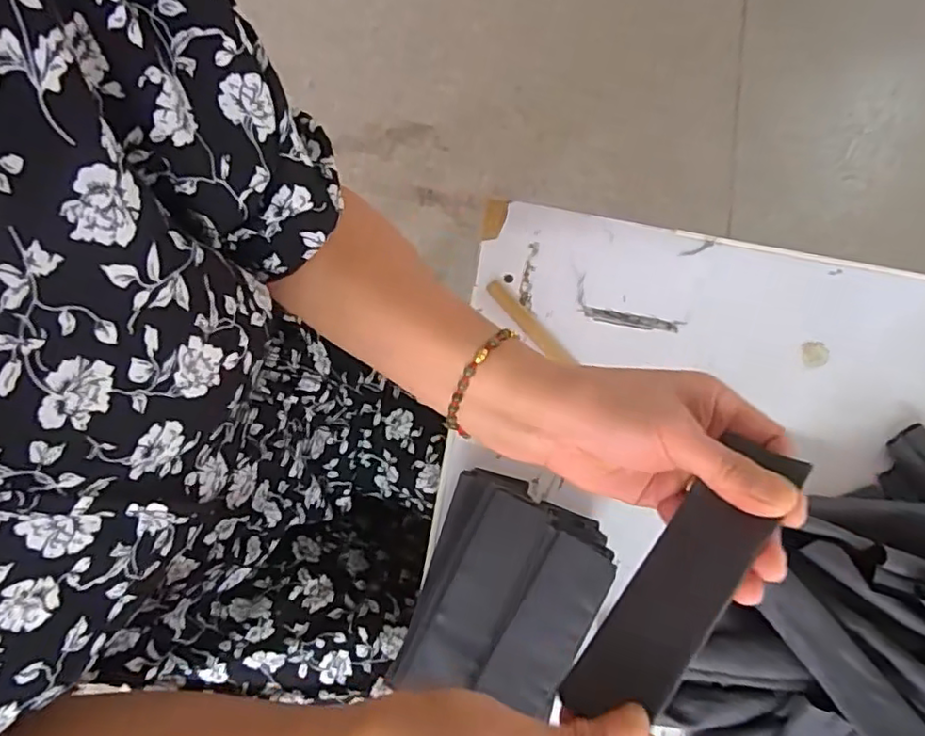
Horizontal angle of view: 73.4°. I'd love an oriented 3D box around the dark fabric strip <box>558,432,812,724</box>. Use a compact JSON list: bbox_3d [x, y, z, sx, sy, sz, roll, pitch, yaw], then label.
[{"bbox_3d":[0.100,0.094,0.278,0.143,0.006,0.040,-48,38,-17],"label":"dark fabric strip"}]

